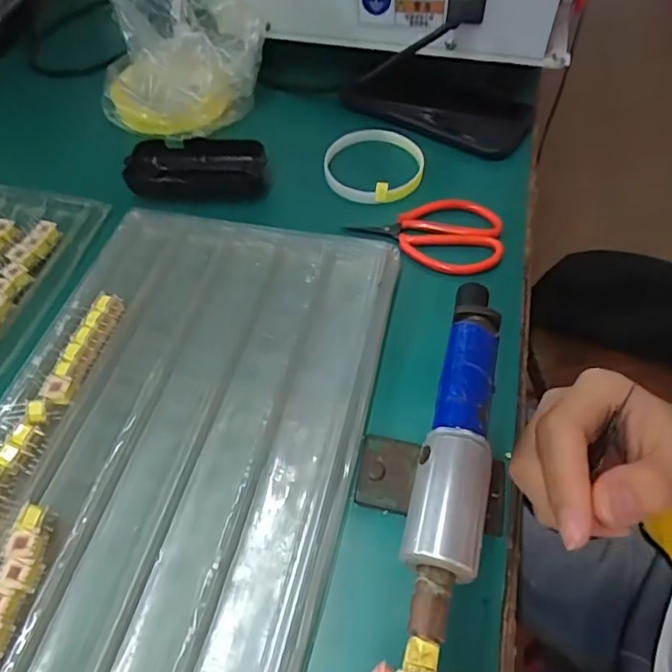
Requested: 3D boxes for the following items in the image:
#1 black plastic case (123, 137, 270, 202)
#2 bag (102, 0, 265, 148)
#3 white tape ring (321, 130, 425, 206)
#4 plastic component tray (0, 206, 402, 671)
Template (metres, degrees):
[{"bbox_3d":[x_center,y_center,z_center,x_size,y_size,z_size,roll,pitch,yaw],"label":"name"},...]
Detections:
[{"bbox_3d":[-0.113,-0.138,0.456,0.111,0.032,0.041,0,55,2],"label":"black plastic case"},{"bbox_3d":[-0.153,-0.278,0.503,0.145,0.086,0.190,-18,56,-11],"label":"bag"},{"bbox_3d":[0.031,-0.142,0.458,0.082,0.022,0.076,-2,57,3],"label":"white tape ring"},{"bbox_3d":[-0.099,0.051,0.316,0.218,0.017,0.320,11,56,9],"label":"plastic component tray"}]

